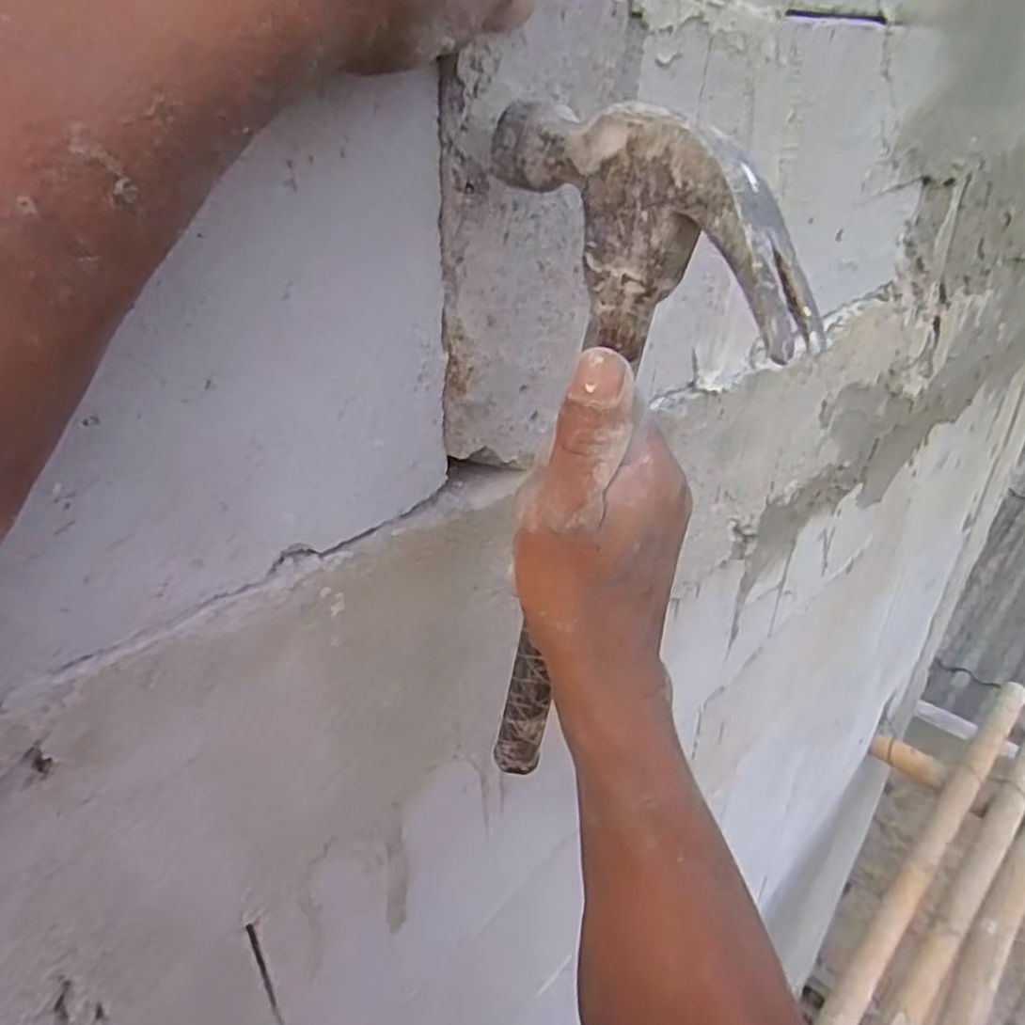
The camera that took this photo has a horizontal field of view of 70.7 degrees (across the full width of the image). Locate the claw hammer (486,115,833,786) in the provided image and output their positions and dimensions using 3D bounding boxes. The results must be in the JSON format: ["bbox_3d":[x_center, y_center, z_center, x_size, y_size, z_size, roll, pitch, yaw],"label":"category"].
[{"bbox_3d":[0.023,0.002,0.279,0.020,0.275,0.123,-21,44,-41],"label":"claw hammer"}]

